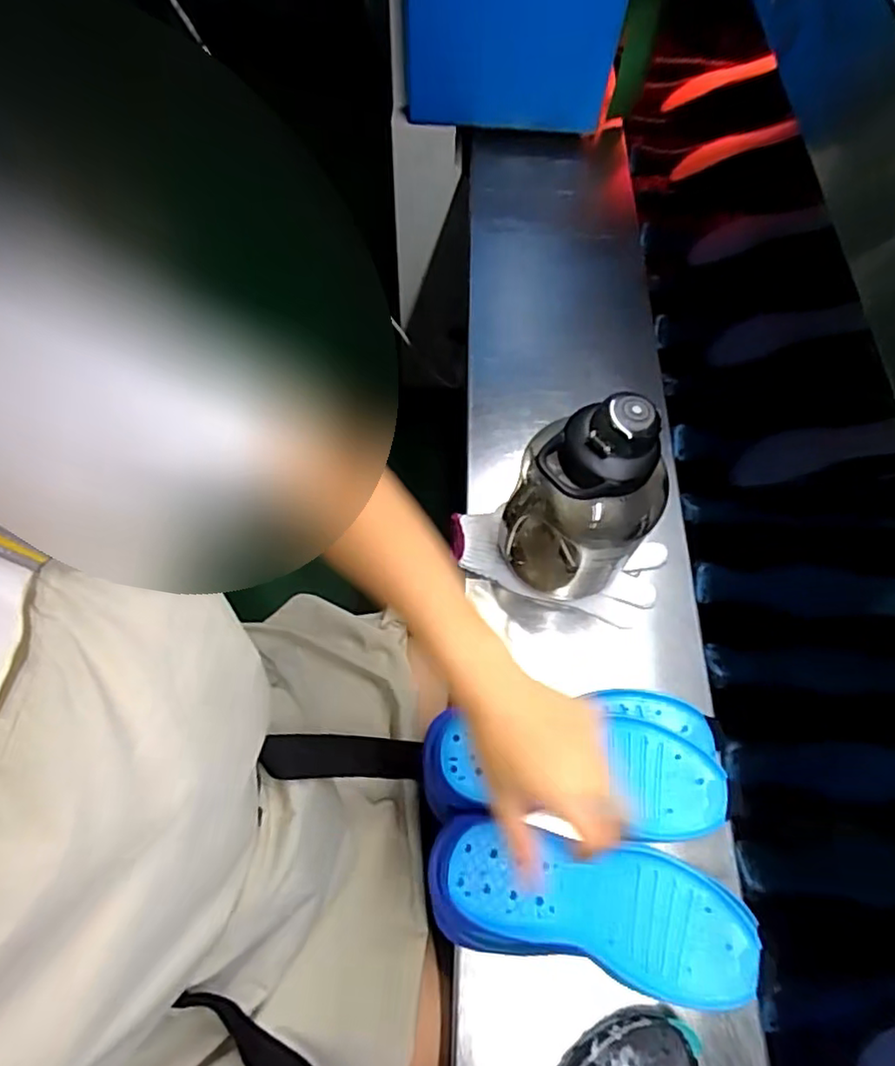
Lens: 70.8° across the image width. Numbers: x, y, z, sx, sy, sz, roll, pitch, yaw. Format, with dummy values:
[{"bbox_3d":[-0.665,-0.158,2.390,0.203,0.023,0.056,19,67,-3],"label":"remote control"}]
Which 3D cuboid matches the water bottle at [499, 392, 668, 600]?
[{"bbox_3d":[0.113,-0.017,0.560,0.124,0.227,0.089,28,64,9],"label":"water bottle"}]

